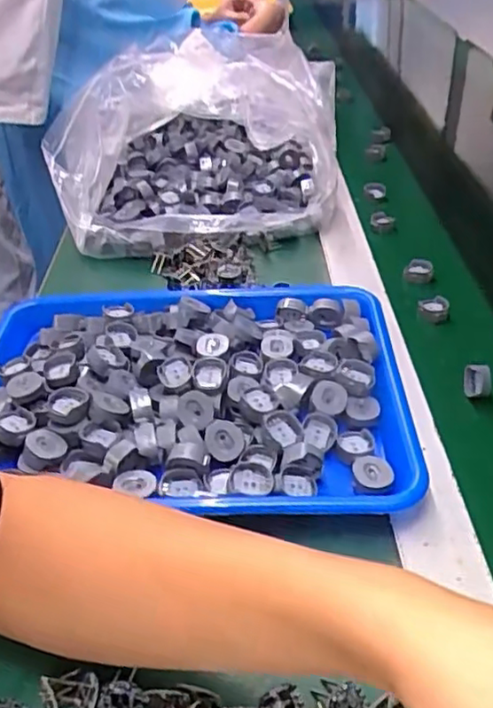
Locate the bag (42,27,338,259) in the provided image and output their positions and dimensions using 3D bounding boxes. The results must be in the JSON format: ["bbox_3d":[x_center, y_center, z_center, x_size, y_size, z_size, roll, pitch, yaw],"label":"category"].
[{"bbox_3d":[-0.058,-0.265,0.745,0.308,0.118,0.319,-2,38,3],"label":"bag"}]

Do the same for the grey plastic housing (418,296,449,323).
[{"bbox_3d":[0.175,-0.043,0.597,0.027,0.013,0.024,9,40,17],"label":"grey plastic housing"}]

